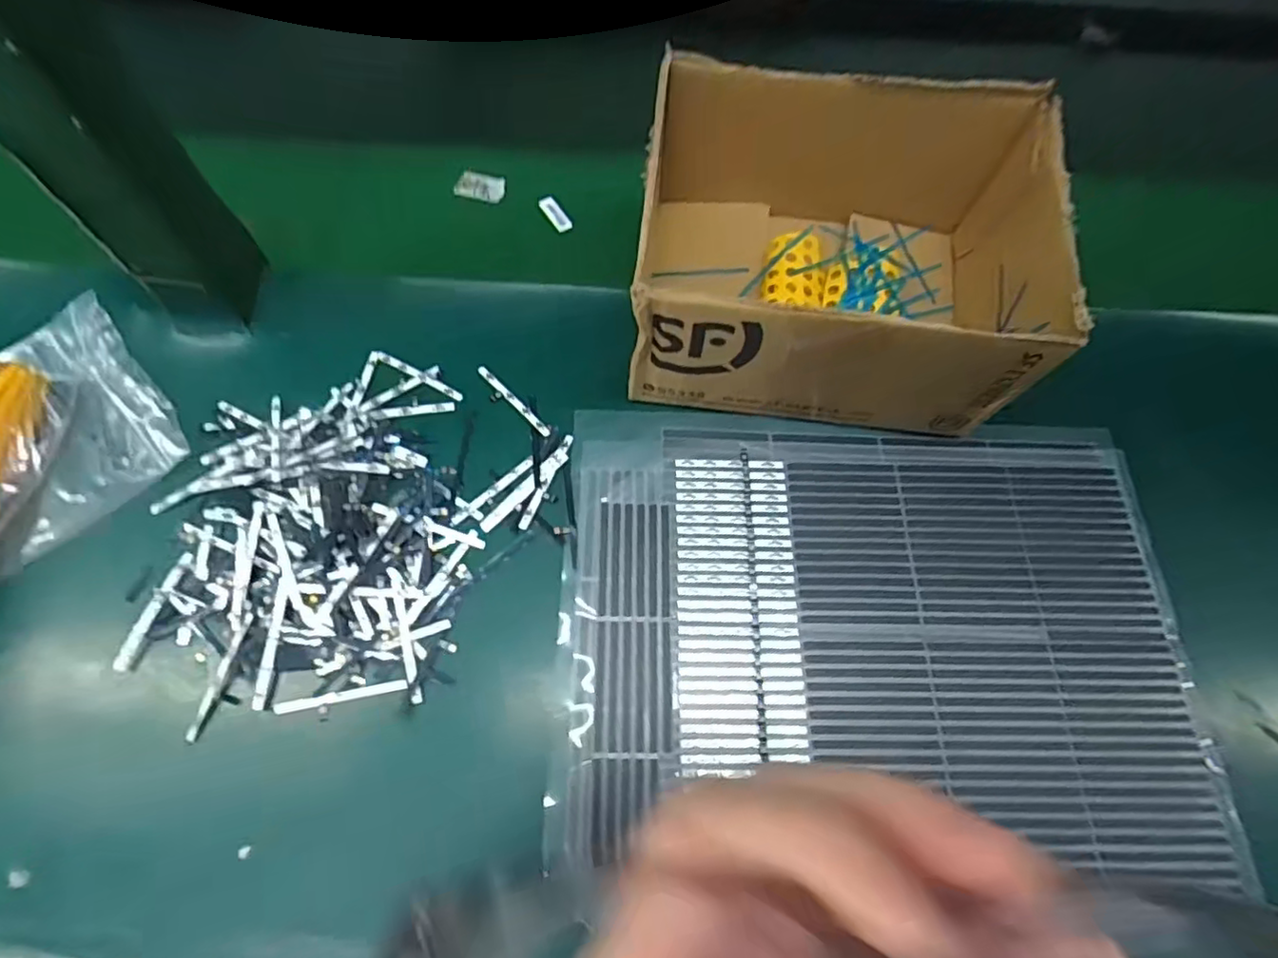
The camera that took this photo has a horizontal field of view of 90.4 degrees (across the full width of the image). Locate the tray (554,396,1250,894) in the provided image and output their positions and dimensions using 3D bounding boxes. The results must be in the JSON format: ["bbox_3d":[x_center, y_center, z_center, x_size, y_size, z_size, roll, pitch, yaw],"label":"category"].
[{"bbox_3d":[0.113,0.067,0.318,0.307,0.012,0.220,2,66,-1],"label":"tray"}]

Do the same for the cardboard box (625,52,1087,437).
[{"bbox_3d":[0.103,-0.121,0.347,0.198,0.102,0.160,7,67,1],"label":"cardboard box"}]

